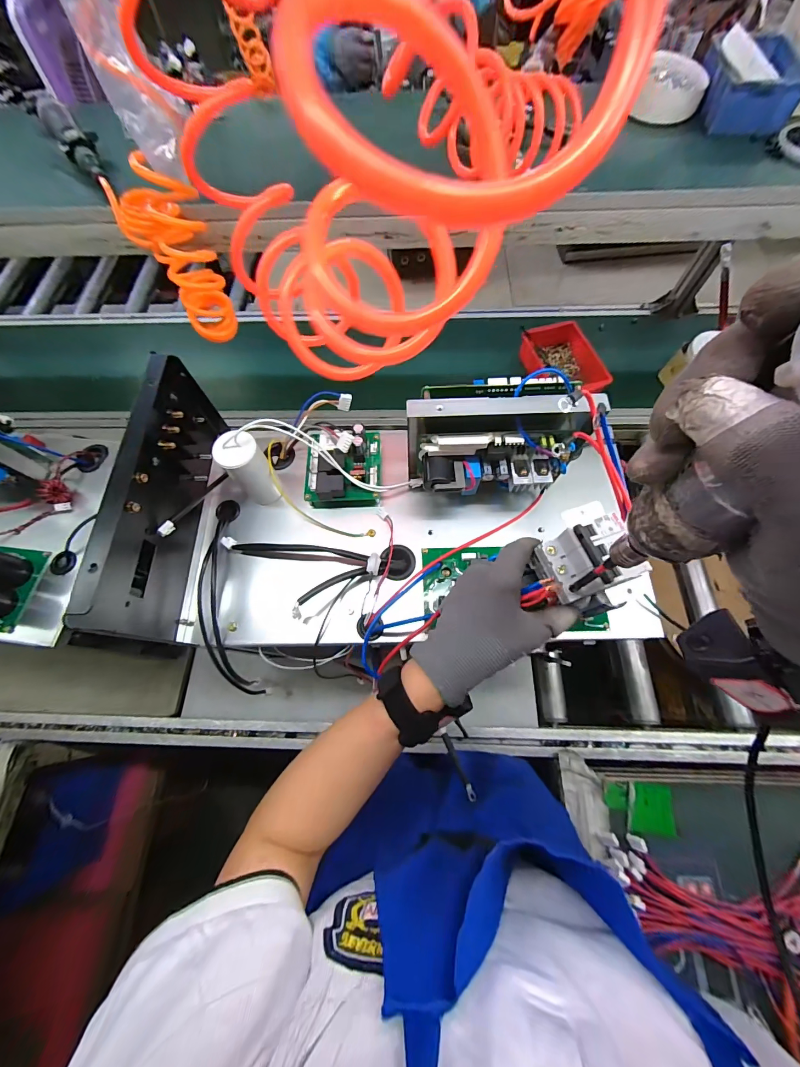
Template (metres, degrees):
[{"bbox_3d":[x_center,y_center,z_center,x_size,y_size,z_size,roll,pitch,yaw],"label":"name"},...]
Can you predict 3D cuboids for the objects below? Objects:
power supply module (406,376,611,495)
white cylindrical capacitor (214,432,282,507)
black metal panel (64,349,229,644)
[{"bbox_3d":[0.101,-0.092,0.374,0.179,0.119,0.076,-3,67,1],"label":"power supply module"},{"bbox_3d":[-0.170,-0.071,0.417,0.045,0.103,0.036,-38,71,-12],"label":"white cylindrical capacitor"},{"bbox_3d":[-0.241,-0.038,0.371,0.031,0.149,0.269,5,66,-6],"label":"black metal panel"}]

